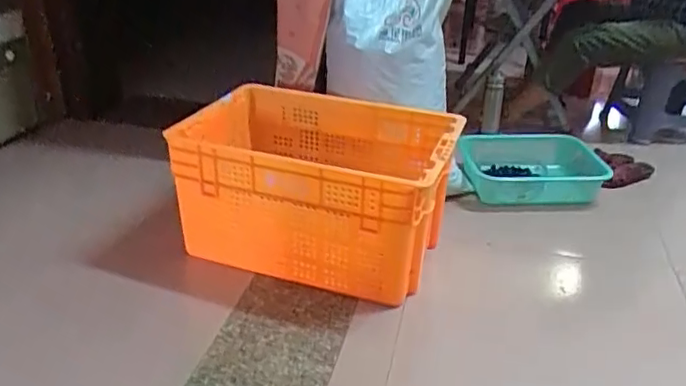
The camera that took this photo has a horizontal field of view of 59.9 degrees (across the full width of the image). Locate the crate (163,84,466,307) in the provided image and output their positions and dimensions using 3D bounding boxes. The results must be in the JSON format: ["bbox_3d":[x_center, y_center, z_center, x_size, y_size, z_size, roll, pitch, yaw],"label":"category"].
[{"bbox_3d":[-0.056,-0.008,1.398,0.564,0.330,0.403,9,30,13],"label":"crate"}]

